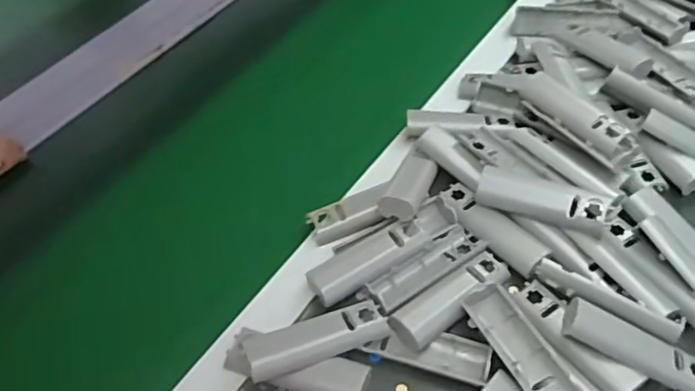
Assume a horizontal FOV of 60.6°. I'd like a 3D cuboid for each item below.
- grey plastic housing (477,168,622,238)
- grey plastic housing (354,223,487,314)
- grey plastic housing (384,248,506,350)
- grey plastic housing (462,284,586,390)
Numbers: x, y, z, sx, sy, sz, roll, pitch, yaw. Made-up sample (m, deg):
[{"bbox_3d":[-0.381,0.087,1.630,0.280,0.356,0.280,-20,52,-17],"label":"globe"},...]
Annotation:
[{"bbox_3d":[0.158,0.003,0.477,0.104,0.026,0.032,22,56,19],"label":"grey plastic housing"},{"bbox_3d":[0.061,0.058,0.469,0.105,0.019,0.034,-31,56,-20],"label":"grey plastic housing"},{"bbox_3d":[0.081,0.078,0.452,0.105,0.019,0.032,-32,57,-21],"label":"grey plastic housing"},{"bbox_3d":[0.122,0.108,0.416,0.033,0.017,0.104,-22,54,-14],"label":"grey plastic housing"}]

